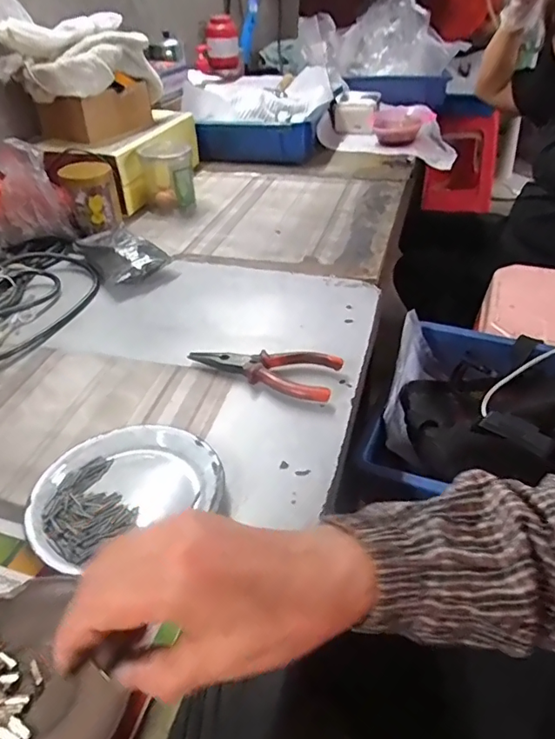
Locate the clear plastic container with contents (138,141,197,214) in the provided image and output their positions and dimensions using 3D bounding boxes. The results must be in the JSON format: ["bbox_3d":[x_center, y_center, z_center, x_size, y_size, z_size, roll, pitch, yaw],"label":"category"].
[{"bbox_3d":[-0.173,-0.313,0.825,0.076,0.096,0.079,-5,37,-4],"label":"clear plastic container with contents"}]

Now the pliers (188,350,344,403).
[{"bbox_3d":[-0.013,-0.003,0.482,0.139,0.018,0.052,12,40,18],"label":"pliers"}]

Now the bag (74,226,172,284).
[{"bbox_3d":[-0.200,-0.150,0.664,0.087,0.038,0.125,-25,43,-27],"label":"bag"}]

